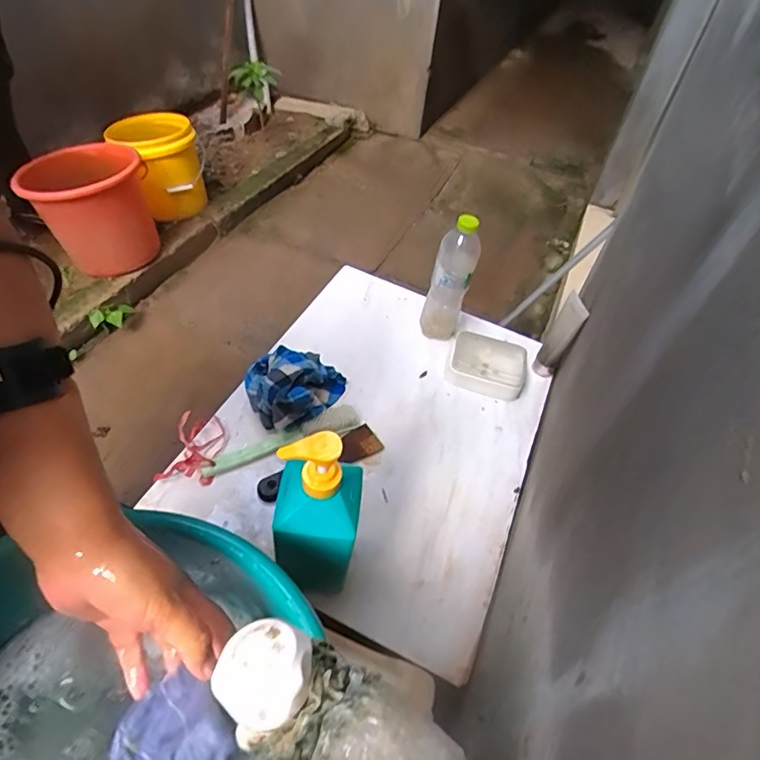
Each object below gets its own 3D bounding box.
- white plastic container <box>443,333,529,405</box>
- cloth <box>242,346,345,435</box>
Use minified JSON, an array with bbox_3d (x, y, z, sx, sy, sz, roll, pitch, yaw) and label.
[{"bbox_3d":[0.181,-0.023,0.837,0.127,0.047,0.097,20,50,10],"label":"white plastic container"},{"bbox_3d":[-0.122,0.004,0.735,0.148,0.082,0.120,-27,57,-27],"label":"cloth"}]

